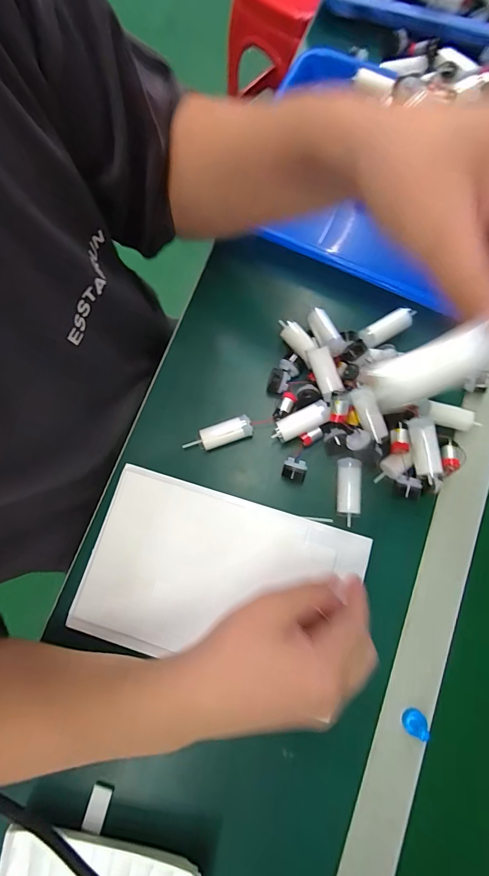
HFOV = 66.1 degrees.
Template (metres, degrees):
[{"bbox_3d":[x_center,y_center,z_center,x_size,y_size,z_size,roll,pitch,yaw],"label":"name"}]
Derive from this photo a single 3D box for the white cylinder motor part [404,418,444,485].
[{"bbox_3d":[0.155,0.011,0.323,0.018,0.014,0.054,-10,88,-3],"label":"white cylinder motor part"}]

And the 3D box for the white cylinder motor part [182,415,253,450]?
[{"bbox_3d":[-0.025,-0.001,0.358,0.064,0.024,0.020,-18,77,-1],"label":"white cylinder motor part"}]

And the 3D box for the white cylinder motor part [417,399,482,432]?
[{"bbox_3d":[0.191,-0.020,0.351,0.057,0.014,0.017,16,79,6],"label":"white cylinder motor part"}]

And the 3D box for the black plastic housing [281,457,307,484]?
[{"bbox_3d":[0.045,0.031,0.347,0.021,0.025,0.018,16,79,6],"label":"black plastic housing"}]

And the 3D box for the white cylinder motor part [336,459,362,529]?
[{"bbox_3d":[0.093,0.048,0.339,0.020,0.018,0.057,2,78,3],"label":"white cylinder motor part"}]

